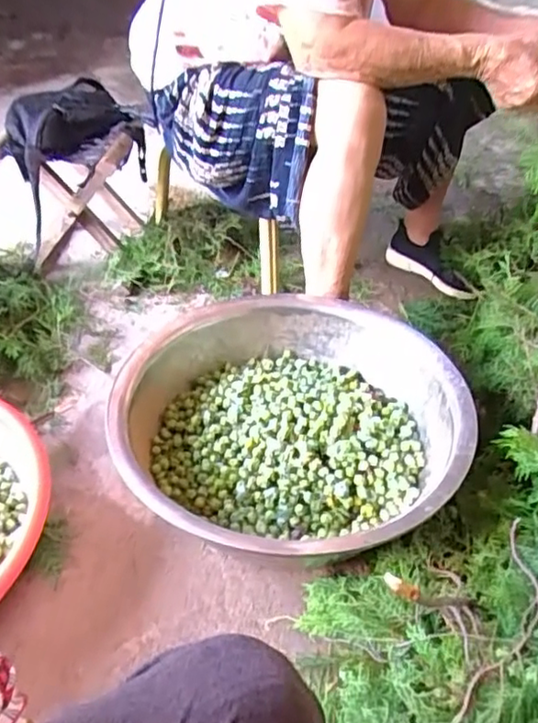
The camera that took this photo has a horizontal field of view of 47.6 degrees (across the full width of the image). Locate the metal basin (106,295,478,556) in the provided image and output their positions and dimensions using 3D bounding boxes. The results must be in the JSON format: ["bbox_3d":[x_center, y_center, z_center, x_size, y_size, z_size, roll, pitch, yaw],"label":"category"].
[{"bbox_3d":[0.028,0.093,0.834,0.440,0.143,0.440,2,43,-2],"label":"metal basin"}]

